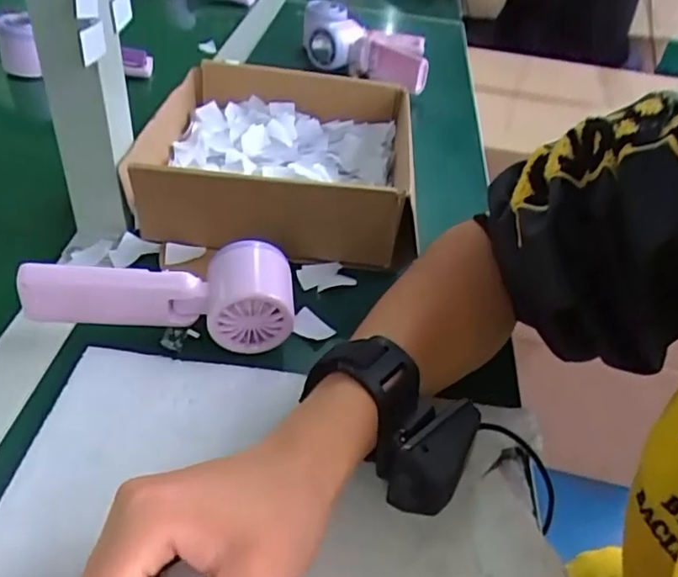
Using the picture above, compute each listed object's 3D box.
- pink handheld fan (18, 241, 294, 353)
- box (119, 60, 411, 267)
[{"bbox_3d":[-0.113,0.001,0.402,0.162,0.051,0.052,5,40,-5],"label":"pink handheld fan"},{"bbox_3d":[-0.052,-0.117,0.540,0.221,0.074,0.216,5,40,-5],"label":"box"}]

